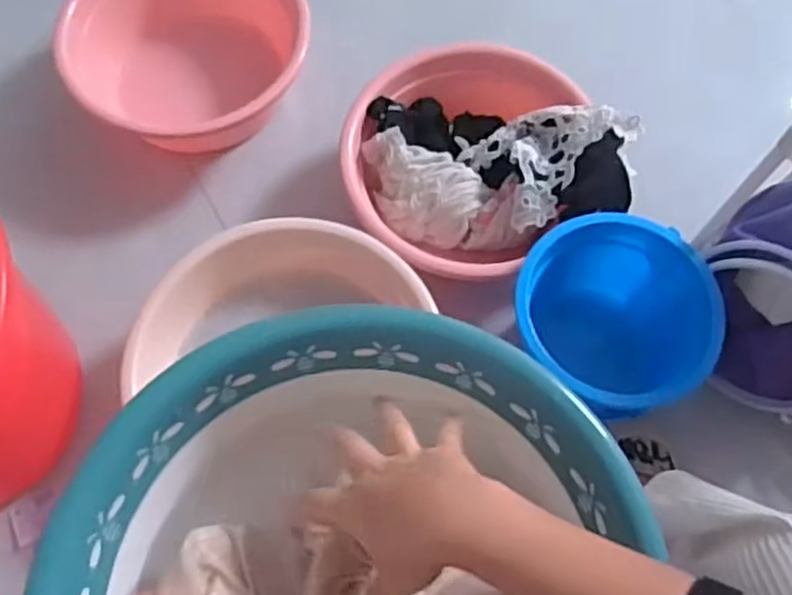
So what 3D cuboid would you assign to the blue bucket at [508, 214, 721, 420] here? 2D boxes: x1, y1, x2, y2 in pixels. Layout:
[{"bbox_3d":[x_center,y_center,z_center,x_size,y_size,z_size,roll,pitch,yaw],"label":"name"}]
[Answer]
[{"bbox_3d":[0.220,0.036,0.840,0.192,0.187,0.201,0,69,-1],"label":"blue bucket"}]

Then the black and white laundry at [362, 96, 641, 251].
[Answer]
[{"bbox_3d":[0.117,-0.157,0.876,0.297,0.097,0.177,7,69,2],"label":"black and white laundry"}]

